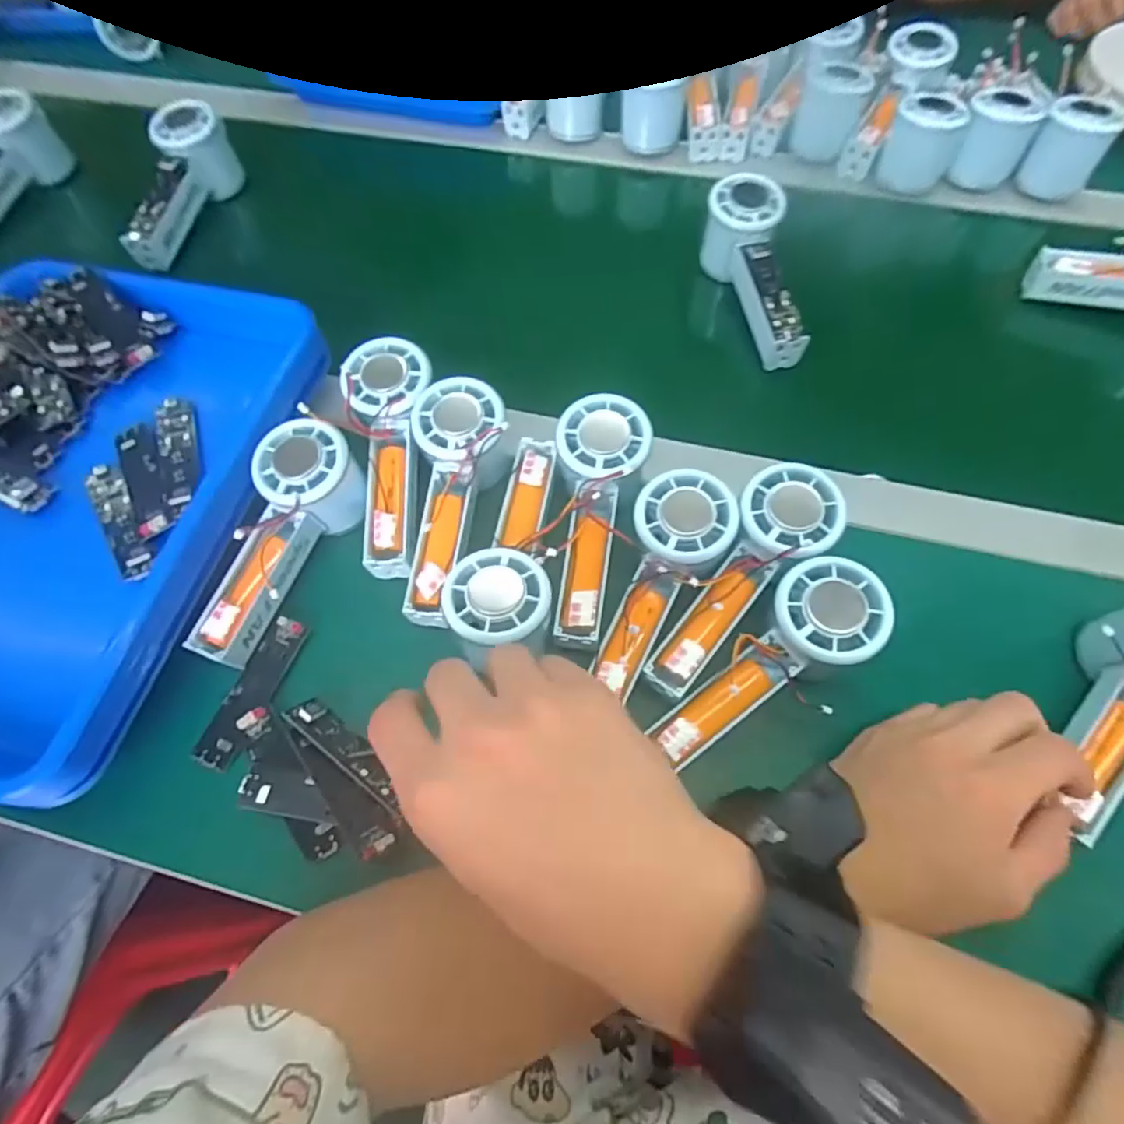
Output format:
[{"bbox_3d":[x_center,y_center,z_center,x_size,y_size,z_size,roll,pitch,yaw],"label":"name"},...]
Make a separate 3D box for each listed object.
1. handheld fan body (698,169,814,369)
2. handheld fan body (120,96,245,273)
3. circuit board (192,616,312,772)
[{"bbox_3d":[0.151,-0.221,0.489,0.052,0.056,0.157,-10,77,-3],"label":"handheld fan body"},{"bbox_3d":[-0.341,-0.326,0.556,0.041,0.063,0.148,13,77,8],"label":"handheld fan body"},{"bbox_3d":[-0.181,0.076,0.367,0.026,0.011,0.091,21,67,11],"label":"circuit board"}]

